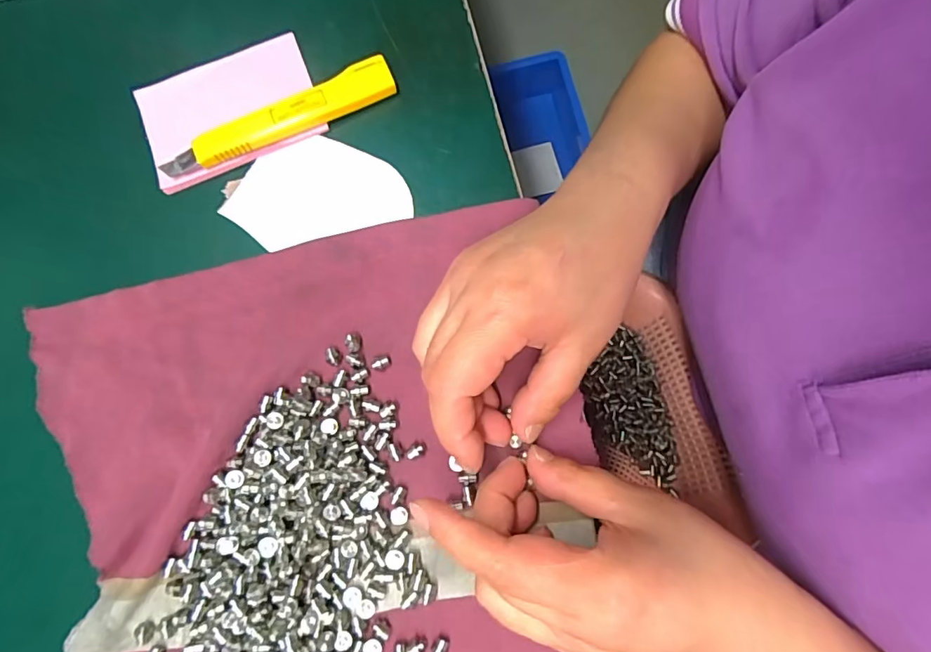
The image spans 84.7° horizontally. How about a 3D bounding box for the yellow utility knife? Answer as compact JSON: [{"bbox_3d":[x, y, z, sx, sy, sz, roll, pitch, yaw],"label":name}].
[{"bbox_3d":[-0.100,-0.111,0.274,0.129,0.012,0.020,-24,80,-2],"label":"yellow utility knife"}]

